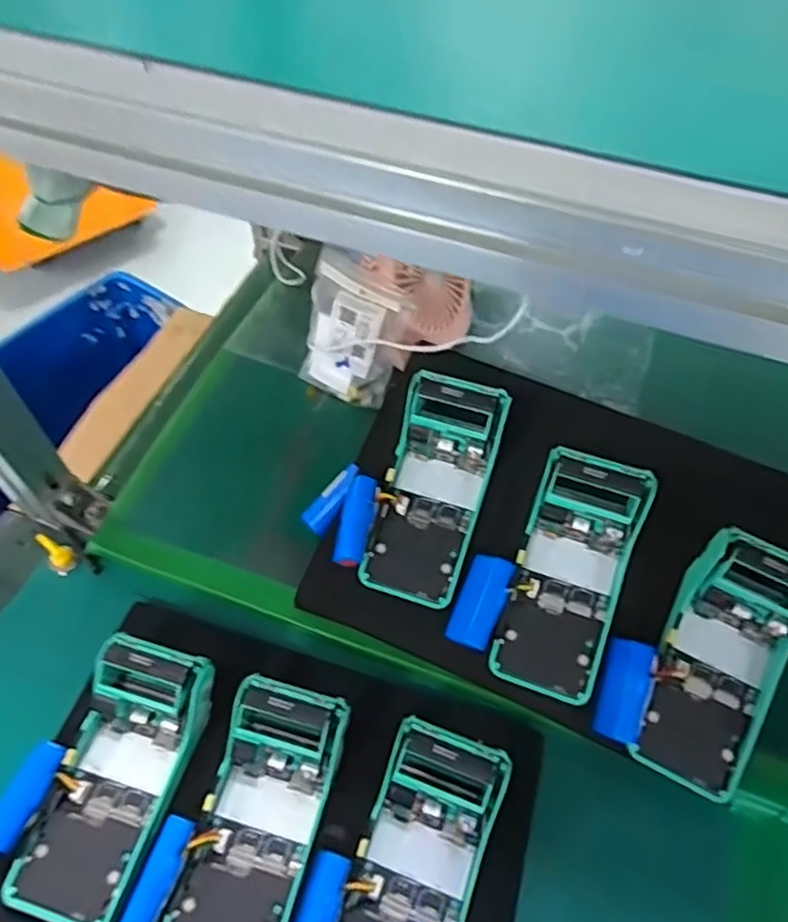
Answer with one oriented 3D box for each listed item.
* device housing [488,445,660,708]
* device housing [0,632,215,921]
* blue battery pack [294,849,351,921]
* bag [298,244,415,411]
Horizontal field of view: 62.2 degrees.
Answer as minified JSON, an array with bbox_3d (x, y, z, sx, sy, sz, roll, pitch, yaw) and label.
[{"bbox_3d":[0.123,0.081,0.487,0.092,0.052,0.174,17,90,9],"label":"device housing"},{"bbox_3d":[-0.185,0.216,0.448,0.088,0.050,0.175,17,71,10],"label":"device housing"},{"bbox_3d":[-0.048,0.282,0.407,0.025,0.017,0.066,17,56,9],"label":"blue battery pack"},{"bbox_3d":[-0.039,-0.121,0.633,0.094,0.143,0.024,23,36,1],"label":"bag"}]

